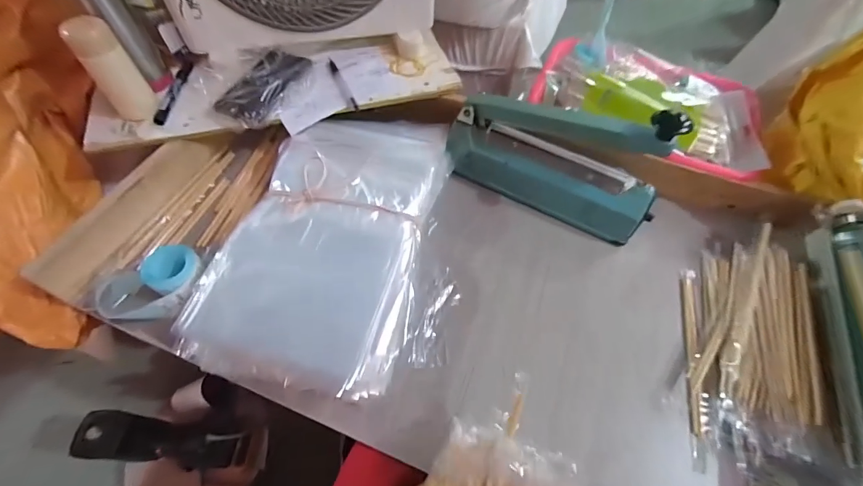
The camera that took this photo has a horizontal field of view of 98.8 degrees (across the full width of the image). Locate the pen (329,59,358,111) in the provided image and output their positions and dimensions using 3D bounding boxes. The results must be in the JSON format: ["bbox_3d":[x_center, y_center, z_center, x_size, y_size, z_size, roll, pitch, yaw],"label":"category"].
[{"bbox_3d":[-0.143,-0.258,0.588,0.013,0.008,0.138,-20,61,-15],"label":"pen"}]

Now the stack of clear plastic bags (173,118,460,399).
[{"bbox_3d":[-0.101,-0.013,0.490,0.280,0.067,0.406,12,58,4],"label":"stack of clear plastic bags"}]

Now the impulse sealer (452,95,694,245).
[{"bbox_3d":[0.173,-0.128,0.520,0.287,0.166,0.079,25,60,12],"label":"impulse sealer"}]

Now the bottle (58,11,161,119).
[{"bbox_3d":[-0.419,-0.223,0.491,0.054,0.119,0.043,-37,67,-23],"label":"bottle"}]

